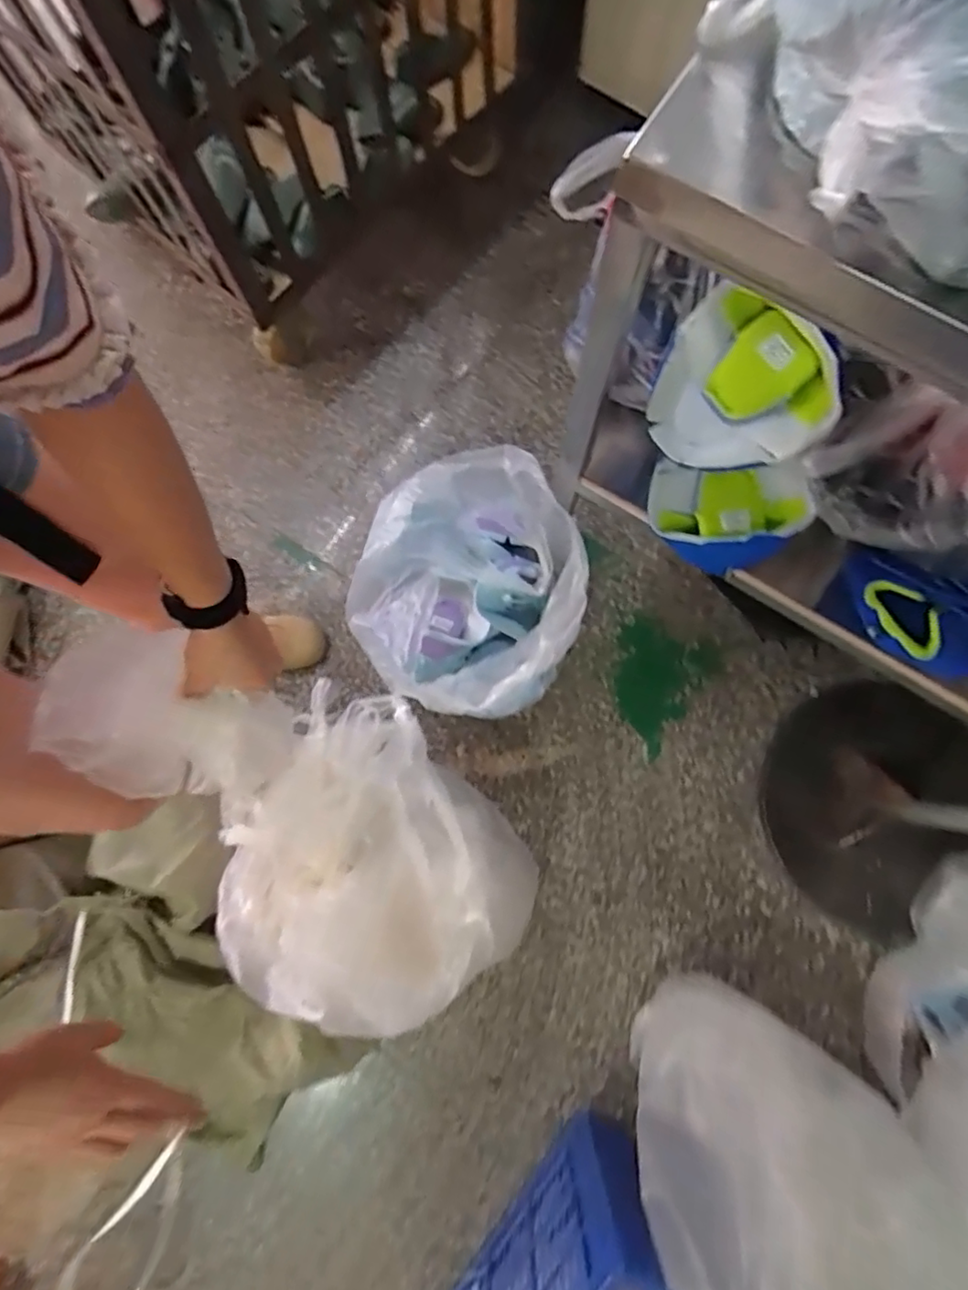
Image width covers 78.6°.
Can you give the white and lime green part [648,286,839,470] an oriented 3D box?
[{"bbox_3d":[0.265,-0.268,0.624,0.168,0.060,0.168,34,101,9],"label":"white and lime green part"}]

